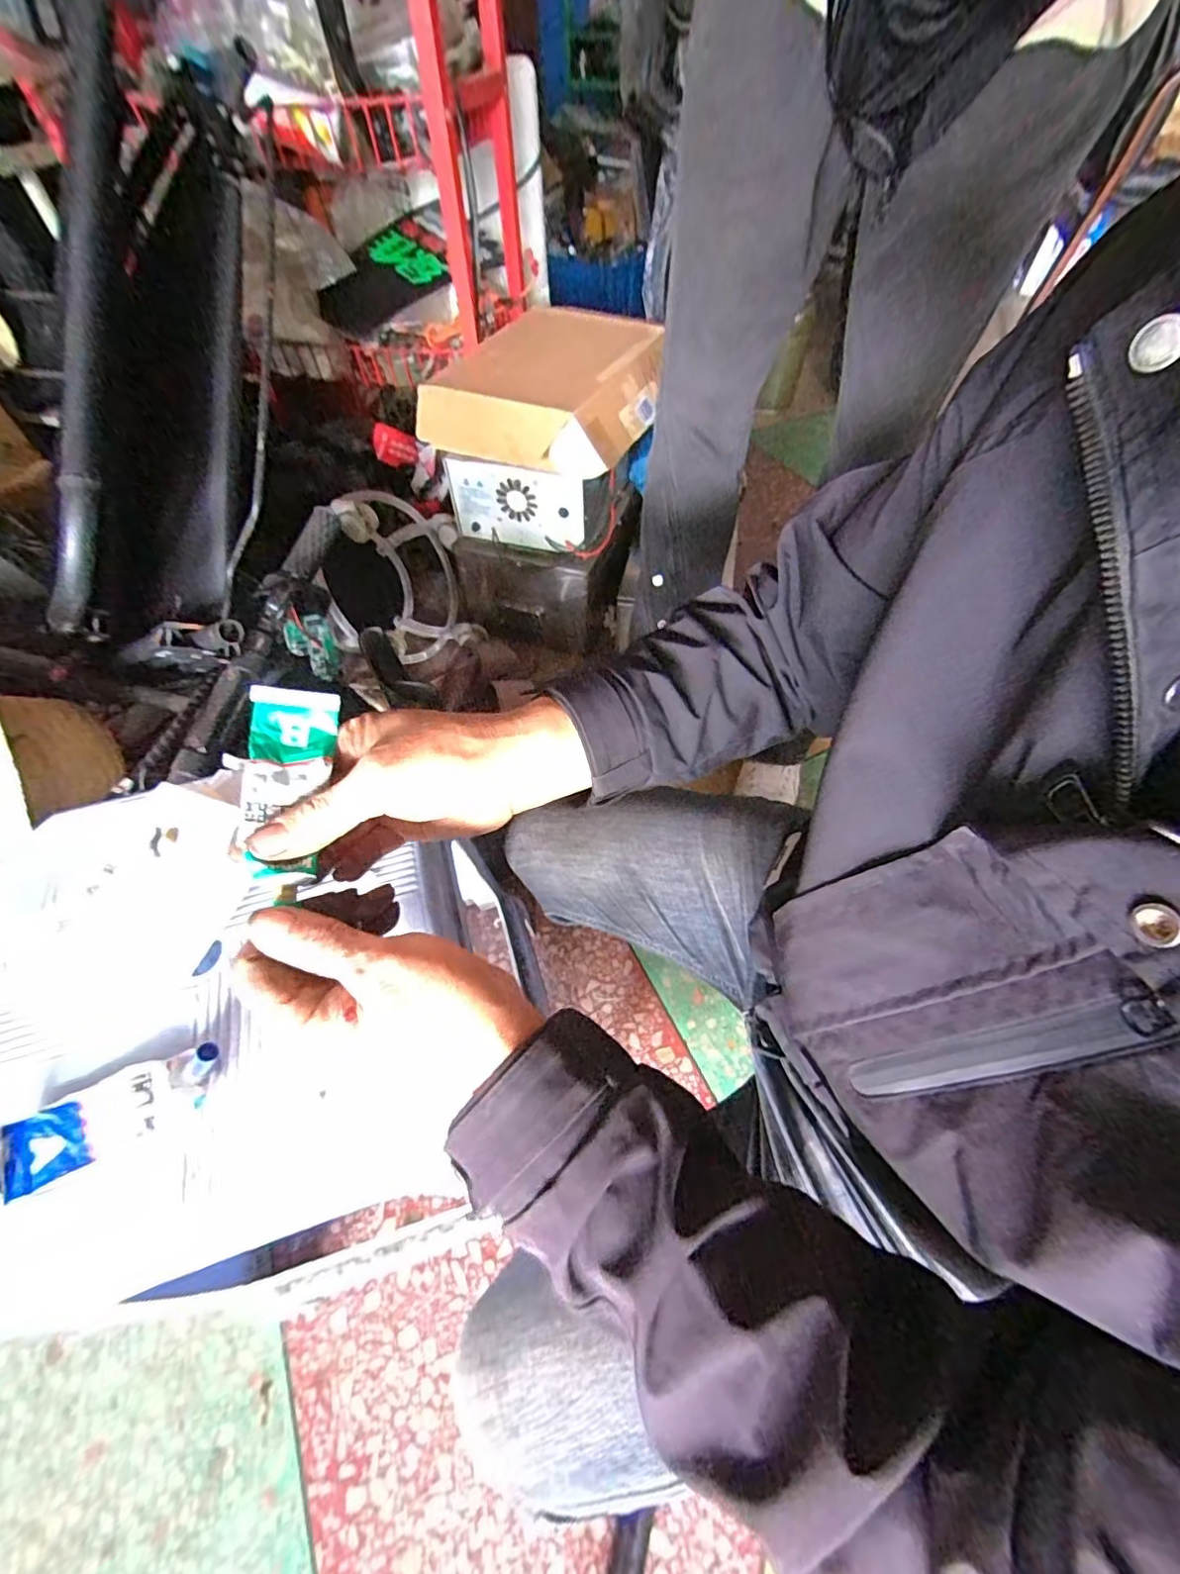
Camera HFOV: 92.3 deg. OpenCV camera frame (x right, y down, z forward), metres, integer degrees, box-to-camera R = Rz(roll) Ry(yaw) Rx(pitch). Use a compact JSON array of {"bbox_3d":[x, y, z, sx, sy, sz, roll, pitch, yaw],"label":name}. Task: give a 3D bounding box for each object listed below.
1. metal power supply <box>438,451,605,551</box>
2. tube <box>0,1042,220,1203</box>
[{"bbox_3d":[-0.105,-0.469,0.936,0.278,0.136,0.062,18,59,13],"label":"metal power supply"},{"bbox_3d":[-0.240,0.160,0.281,0.107,0.020,0.037,-21,58,-14],"label":"tube"}]

